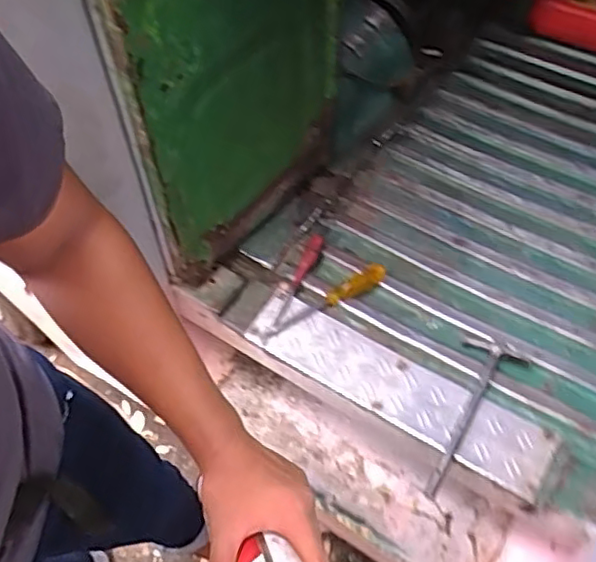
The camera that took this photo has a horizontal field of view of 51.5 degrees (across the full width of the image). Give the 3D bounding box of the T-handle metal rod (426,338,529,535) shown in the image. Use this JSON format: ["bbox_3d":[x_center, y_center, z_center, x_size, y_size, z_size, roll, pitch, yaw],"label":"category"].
[{"bbox_3d":[0.232,0.203,0.863,0.086,0.034,0.280,27,64,12],"label":"T-handle metal rod"}]

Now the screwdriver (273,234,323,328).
[{"bbox_3d":[0.001,-0.001,1.005,0.023,0.023,0.177,23,70,9],"label":"screwdriver"}]

